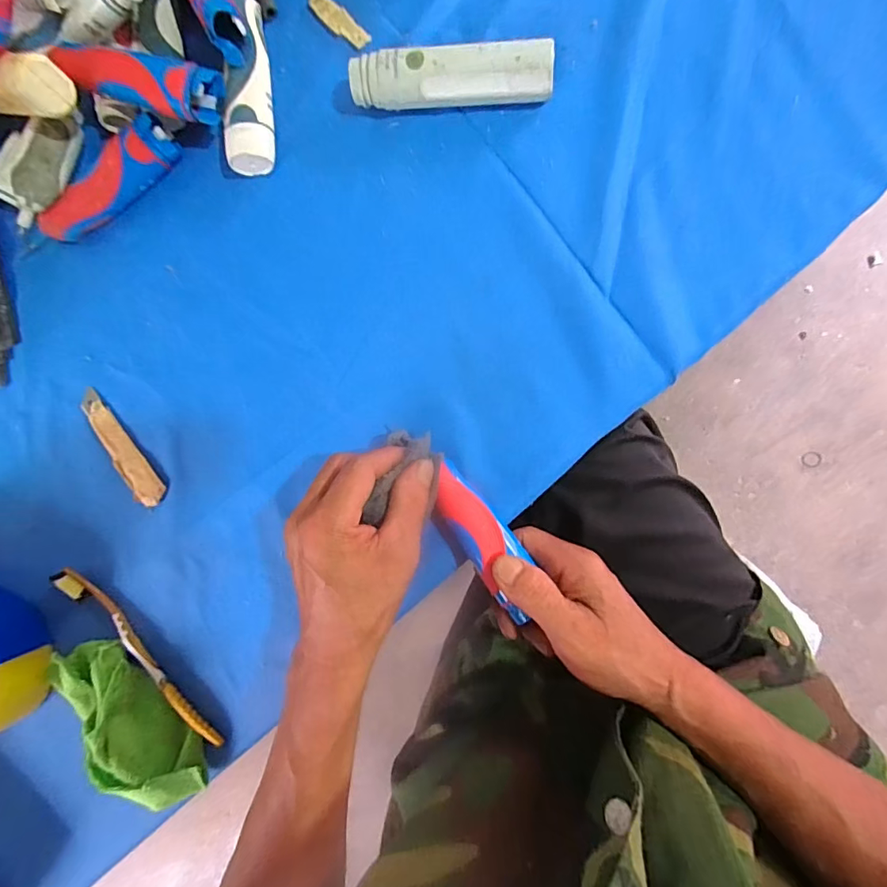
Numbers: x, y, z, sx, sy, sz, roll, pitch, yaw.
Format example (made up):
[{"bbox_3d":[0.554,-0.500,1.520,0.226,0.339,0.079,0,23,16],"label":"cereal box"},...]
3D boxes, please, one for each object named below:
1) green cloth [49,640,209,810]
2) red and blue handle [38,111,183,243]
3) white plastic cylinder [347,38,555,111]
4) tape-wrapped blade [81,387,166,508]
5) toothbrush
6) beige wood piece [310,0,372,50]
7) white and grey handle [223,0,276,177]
[{"bbox_3d":[-0.246,0.216,0.371,0.070,0.035,0.148,-42,85,6],"label":"green cloth"},{"bbox_3d":[-0.265,-0.202,0.385,0.125,0.031,0.030,-39,85,6],"label":"red and blue handle"},{"bbox_3d":[0.005,-0.255,0.343,0.139,0.035,0.030,1,90,8],"label":"white plastic cylinder"},{"bbox_3d":[-0.262,0.004,0.391,0.022,0.006,0.109,-39,85,6],"label":"tape-wrapped blade"},{"bbox_3d":[-0.237,0.166,0.379,0.184,0.018,0.012,43,95,6],"label":"toothbrush"},{"bbox_3d":[-0.080,-0.324,0.371,0.060,0.004,0.017,45,95,5],"label":"beige wood piece"},{"bbox_3d":[-0.148,-0.274,0.370,0.033,0.027,0.129,-3,89,7],"label":"white and grey handle"}]

